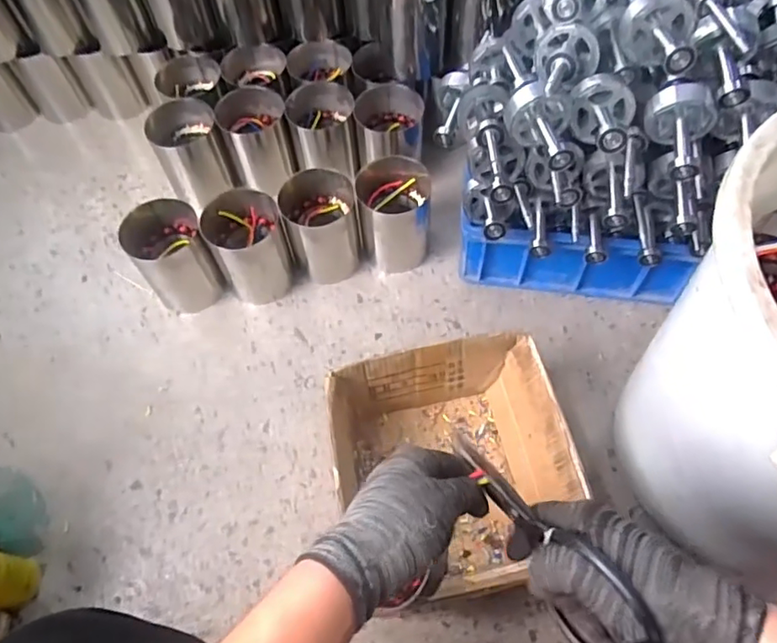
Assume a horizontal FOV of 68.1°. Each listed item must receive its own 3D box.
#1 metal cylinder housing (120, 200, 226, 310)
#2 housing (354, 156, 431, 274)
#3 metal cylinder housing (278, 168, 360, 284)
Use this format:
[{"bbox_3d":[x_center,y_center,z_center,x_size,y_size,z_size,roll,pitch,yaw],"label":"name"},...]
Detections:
[{"bbox_3d":[-0.354,-0.107,0.958,0.119,0.148,0.128,-30,64,-13],"label":"metal cylinder housing"},{"bbox_3d":[0.012,-0.178,0.971,0.118,0.172,0.111,-1,61,2],"label":"housing"},{"bbox_3d":[-0.111,-0.162,0.969,0.113,0.166,0.121,-1,61,2],"label":"metal cylinder housing"}]

